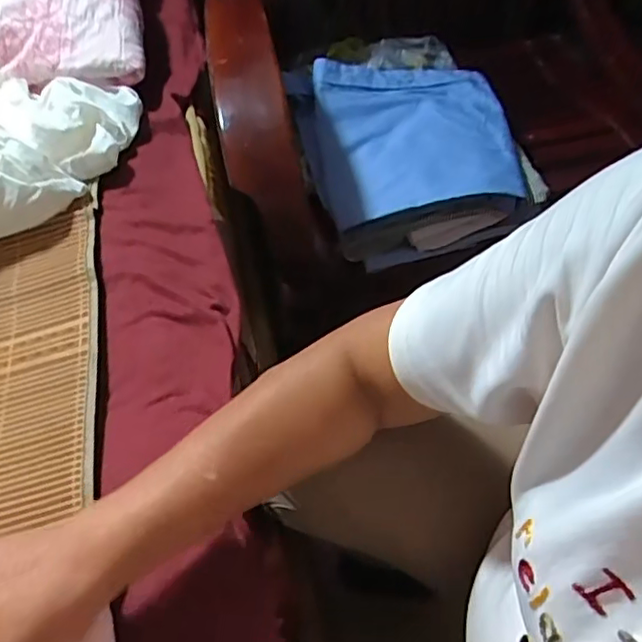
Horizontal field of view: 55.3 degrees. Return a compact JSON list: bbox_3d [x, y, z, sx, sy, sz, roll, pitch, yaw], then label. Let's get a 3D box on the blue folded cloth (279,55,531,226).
[{"bbox_3d":[0.097,-0.233,0.784,0.272,0.063,0.266,-4,53,3],"label":"blue folded cloth"}]

